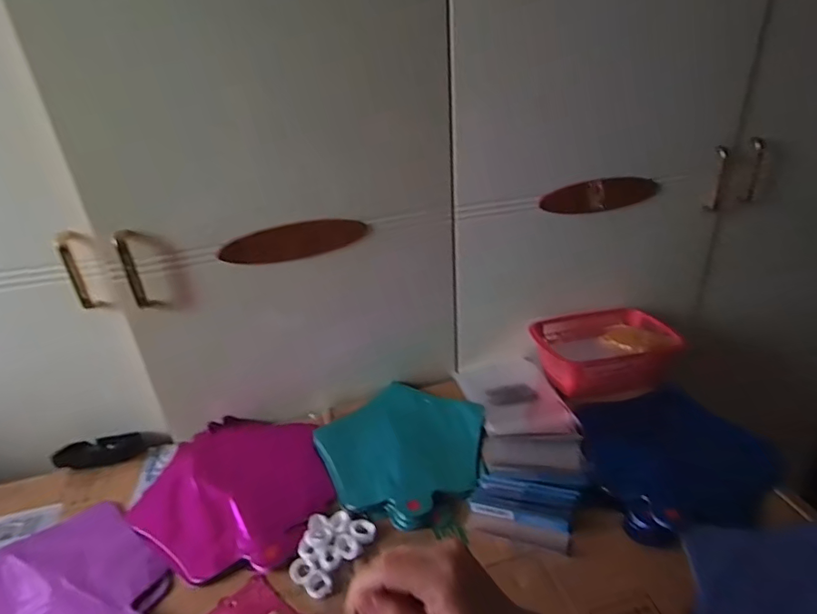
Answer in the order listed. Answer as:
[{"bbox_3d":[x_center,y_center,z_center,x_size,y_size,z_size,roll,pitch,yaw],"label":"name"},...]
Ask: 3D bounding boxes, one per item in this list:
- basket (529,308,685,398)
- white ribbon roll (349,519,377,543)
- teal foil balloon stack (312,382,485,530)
[{"bbox_3d":[0.315,0.068,0.832,0.225,0.068,0.174,-3,29,1],"label":"basket"},{"bbox_3d":[-0.053,0.259,0.592,0.029,0.012,0.031,-3,29,2],"label":"white ribbon roll"},{"bbox_3d":[-0.004,0.189,0.708,0.220,0.018,0.229,21,37,37],"label":"teal foil balloon stack"}]

